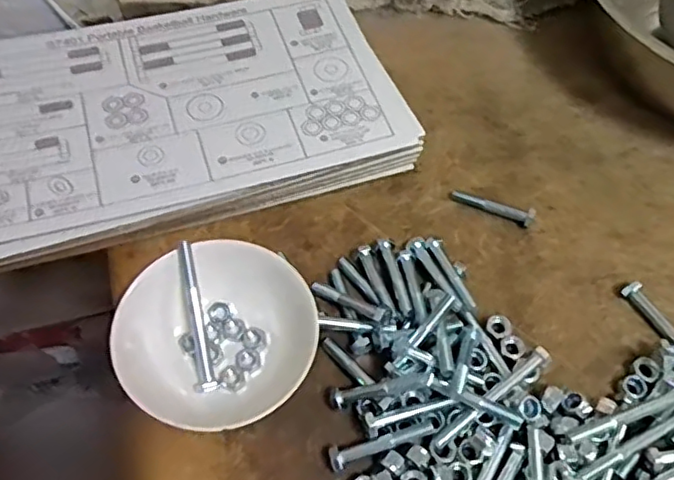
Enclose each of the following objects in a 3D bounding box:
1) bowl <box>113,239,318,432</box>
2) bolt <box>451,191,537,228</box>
[{"bbox_3d":[-0.078,0.068,0.436,0.125,0.059,0.119,0,58,0],"label":"bowl"},{"bbox_3d":[0.134,-0.029,0.537,0.070,0.012,0.012,19,59,11],"label":"bolt"}]

